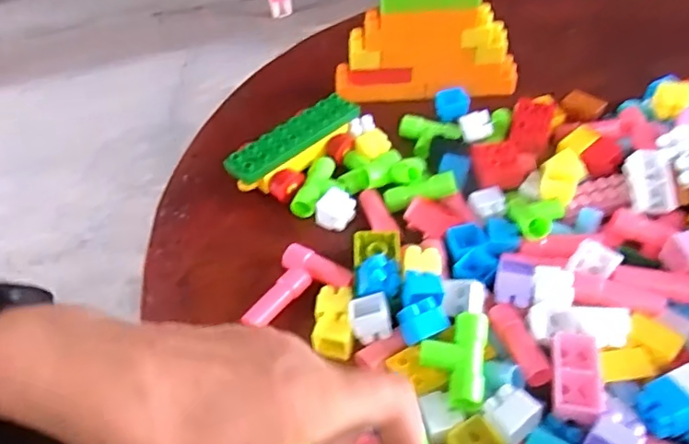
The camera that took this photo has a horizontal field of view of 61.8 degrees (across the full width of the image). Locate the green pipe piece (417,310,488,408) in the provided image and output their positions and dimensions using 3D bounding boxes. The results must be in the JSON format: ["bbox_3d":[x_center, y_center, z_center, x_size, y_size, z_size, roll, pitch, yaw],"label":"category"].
[{"bbox_3d":[0.065,0.081,0.346,0.038,0.014,0.058,7,48,11],"label":"green pipe piece"}]

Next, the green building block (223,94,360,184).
[{"bbox_3d":[-0.043,-0.073,0.494,0.127,0.010,0.033,-33,69,-25],"label":"green building block"}]

